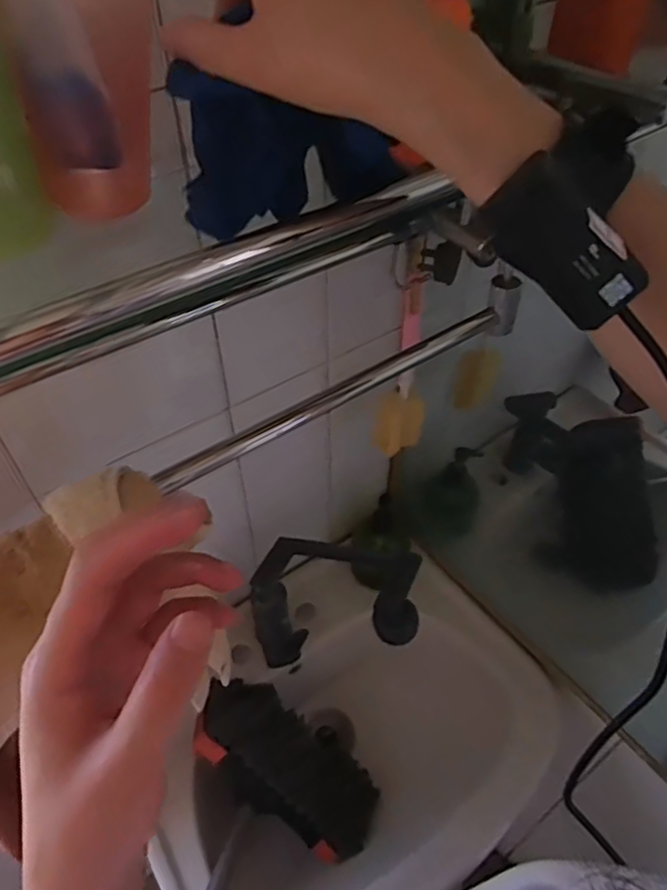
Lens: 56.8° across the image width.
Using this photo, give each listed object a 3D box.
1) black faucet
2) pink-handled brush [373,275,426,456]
[{"bbox_3d":[-0.003,0.187,0.738,0.206,0.186,0.113,12,48,12],"label":"black faucet"},{"bbox_3d":[0.077,-0.077,0.650,0.053,0.217,0.033,4,47,3],"label":"pink-handled brush"}]

